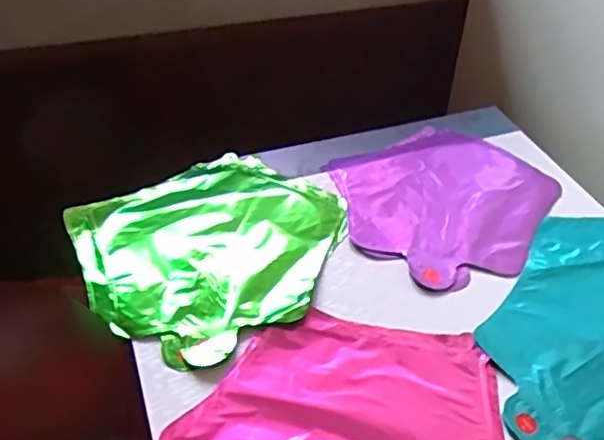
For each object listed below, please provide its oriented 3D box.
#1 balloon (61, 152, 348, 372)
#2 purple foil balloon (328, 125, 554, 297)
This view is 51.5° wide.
[{"bbox_3d":[-0.081,0.012,0.580,0.232,0.010,0.241,2,43,-2],"label":"balloon"},{"bbox_3d":[0.148,-0.025,0.651,0.229,0.019,0.222,2,43,-2],"label":"purple foil balloon"}]

